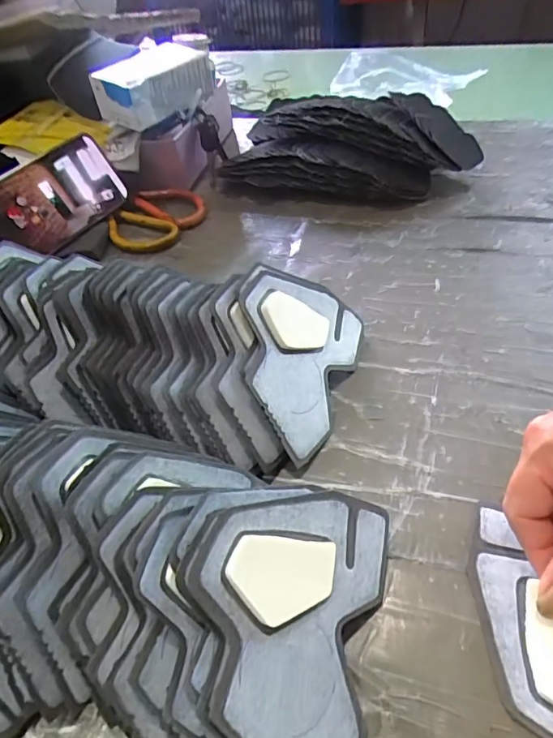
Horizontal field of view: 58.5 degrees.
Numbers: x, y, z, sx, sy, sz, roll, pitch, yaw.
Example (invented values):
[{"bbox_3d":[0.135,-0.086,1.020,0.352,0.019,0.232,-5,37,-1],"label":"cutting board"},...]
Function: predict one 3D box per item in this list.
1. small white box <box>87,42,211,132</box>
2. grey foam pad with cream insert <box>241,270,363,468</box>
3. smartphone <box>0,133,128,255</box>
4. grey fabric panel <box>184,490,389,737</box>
[{"bbox_3d":[-0.120,-0.291,0.503,0.120,0.048,0.067,-33,53,-21],"label":"small white box"},{"bbox_3d":[0.012,-0.013,0.324,0.006,0.096,0.120,-22,31,48],"label":"grey foam pad with cream insert"},{"bbox_3d":[-0.217,-0.163,0.477,0.013,0.076,0.147,5,45,46],"label":"smartphone"},{"bbox_3d":[0.005,0.109,0.221,0.097,0.006,0.122,32,58,-16],"label":"grey fabric panel"}]

